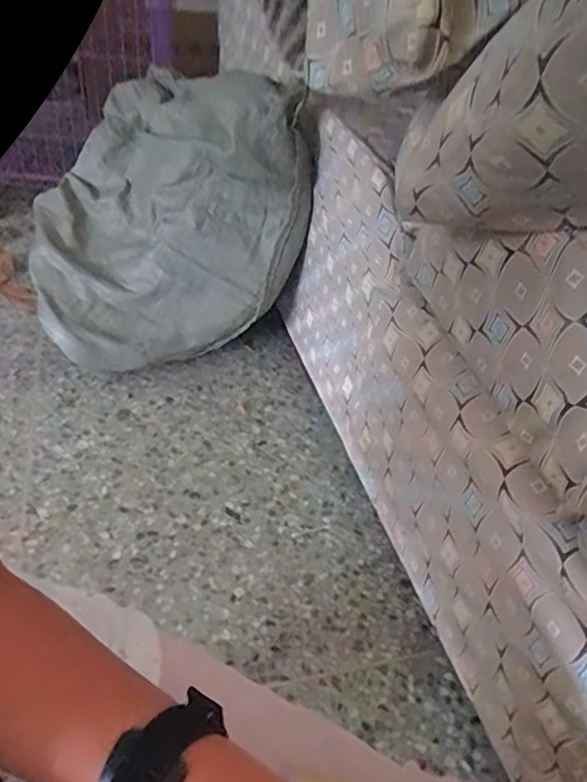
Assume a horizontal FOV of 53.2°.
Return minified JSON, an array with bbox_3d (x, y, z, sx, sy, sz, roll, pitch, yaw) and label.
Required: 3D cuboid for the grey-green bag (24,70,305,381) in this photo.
[{"bbox_3d":[-0.275,-0.371,1.175,0.472,0.476,0.389,-11,45,-20],"label":"grey-green bag"}]

